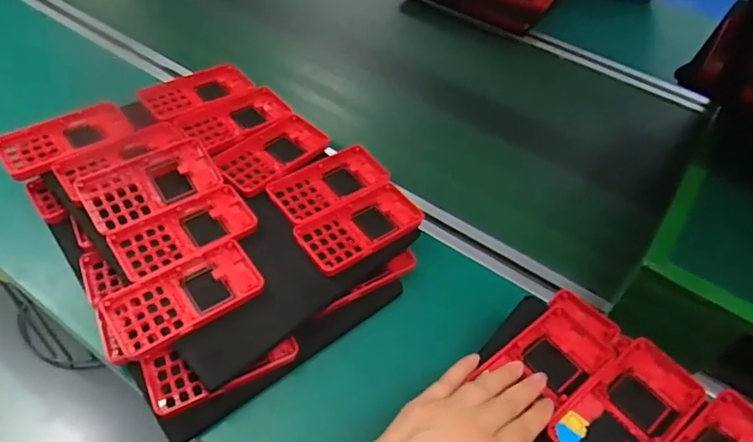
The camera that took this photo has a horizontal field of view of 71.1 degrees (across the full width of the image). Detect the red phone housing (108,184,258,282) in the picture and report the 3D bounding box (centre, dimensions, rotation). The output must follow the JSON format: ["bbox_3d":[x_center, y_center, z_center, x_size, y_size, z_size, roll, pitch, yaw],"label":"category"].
[{"bbox_3d":[-0.176,0.011,0.489,0.123,0.012,0.067,-29,59,-28],"label":"red phone housing"}]

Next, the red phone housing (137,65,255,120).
[{"bbox_3d":[-0.213,-0.156,0.631,0.124,0.012,0.071,-28,58,-26],"label":"red phone housing"}]

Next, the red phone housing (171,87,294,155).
[{"bbox_3d":[-0.160,-0.116,0.599,0.117,0.017,0.070,-32,60,-29],"label":"red phone housing"}]

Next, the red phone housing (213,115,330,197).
[{"bbox_3d":[-0.113,-0.074,0.572,0.067,0.016,0.127,36,55,22],"label":"red phone housing"}]

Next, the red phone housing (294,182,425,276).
[{"bbox_3d":[-0.014,0.006,0.520,0.123,0.011,0.065,-28,57,-25],"label":"red phone housing"}]

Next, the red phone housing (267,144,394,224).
[{"bbox_3d":[-0.048,-0.042,0.557,0.127,0.011,0.070,-29,59,-27],"label":"red phone housing"}]

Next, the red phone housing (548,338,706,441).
[{"bbox_3d":[0.188,0.144,0.395,0.124,0.021,0.061,-29,59,-27],"label":"red phone housing"}]

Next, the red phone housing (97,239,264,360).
[{"bbox_3d":[-0.162,0.063,0.449,0.123,0.021,0.061,-28,58,-27],"label":"red phone housing"}]

